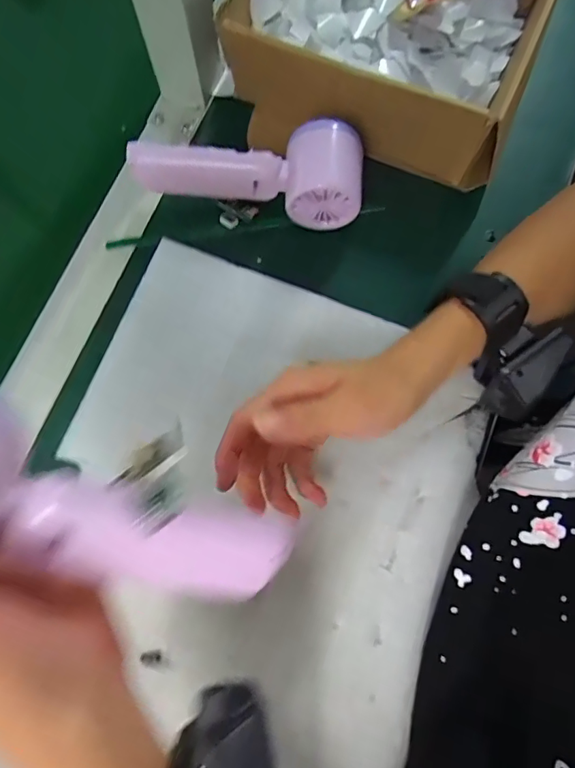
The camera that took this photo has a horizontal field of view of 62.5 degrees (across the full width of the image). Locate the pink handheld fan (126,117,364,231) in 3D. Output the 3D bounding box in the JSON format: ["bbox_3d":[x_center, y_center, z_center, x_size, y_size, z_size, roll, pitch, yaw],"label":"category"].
[{"bbox_3d":[-0.028,-0.157,0.351,0.165,0.055,0.053,5,77,2],"label":"pink handheld fan"}]

